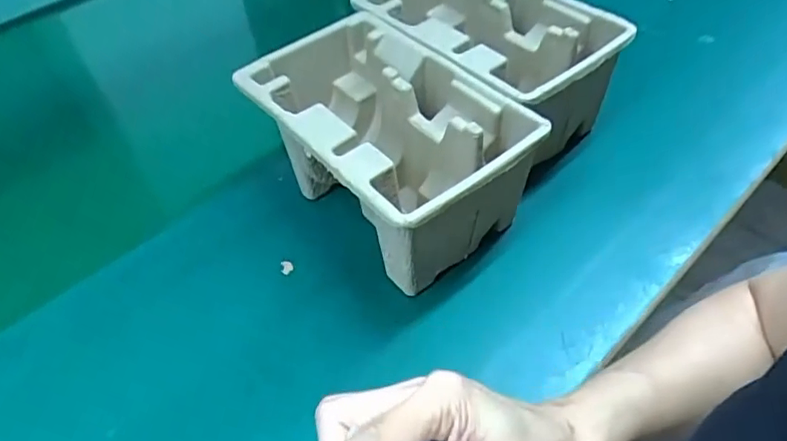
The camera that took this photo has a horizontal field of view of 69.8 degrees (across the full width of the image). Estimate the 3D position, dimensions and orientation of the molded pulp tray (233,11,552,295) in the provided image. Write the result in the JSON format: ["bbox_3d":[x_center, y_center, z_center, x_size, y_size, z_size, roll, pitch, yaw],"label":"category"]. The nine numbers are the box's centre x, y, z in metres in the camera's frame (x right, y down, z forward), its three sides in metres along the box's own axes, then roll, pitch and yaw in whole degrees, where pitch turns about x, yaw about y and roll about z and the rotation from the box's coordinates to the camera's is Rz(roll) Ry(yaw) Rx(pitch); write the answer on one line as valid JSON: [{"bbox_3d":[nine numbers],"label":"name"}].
[{"bbox_3d":[-0.012,-0.058,0.474,0.141,0.121,0.236,-35,54,-24],"label":"molded pulp tray"}]

